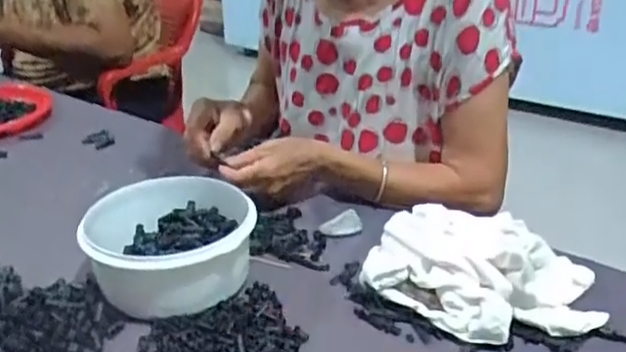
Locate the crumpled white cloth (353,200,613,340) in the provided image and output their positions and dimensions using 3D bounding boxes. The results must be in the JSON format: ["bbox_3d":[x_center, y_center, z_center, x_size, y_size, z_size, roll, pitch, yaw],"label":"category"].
[{"bbox_3d":[0.154,0.087,0.614,0.211,0.064,0.141,1,27,3],"label":"crumpled white cloth"}]

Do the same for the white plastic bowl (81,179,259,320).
[{"bbox_3d":[-0.140,0.067,0.650,0.161,0.068,0.157,-5,27,-8],"label":"white plastic bowl"}]

